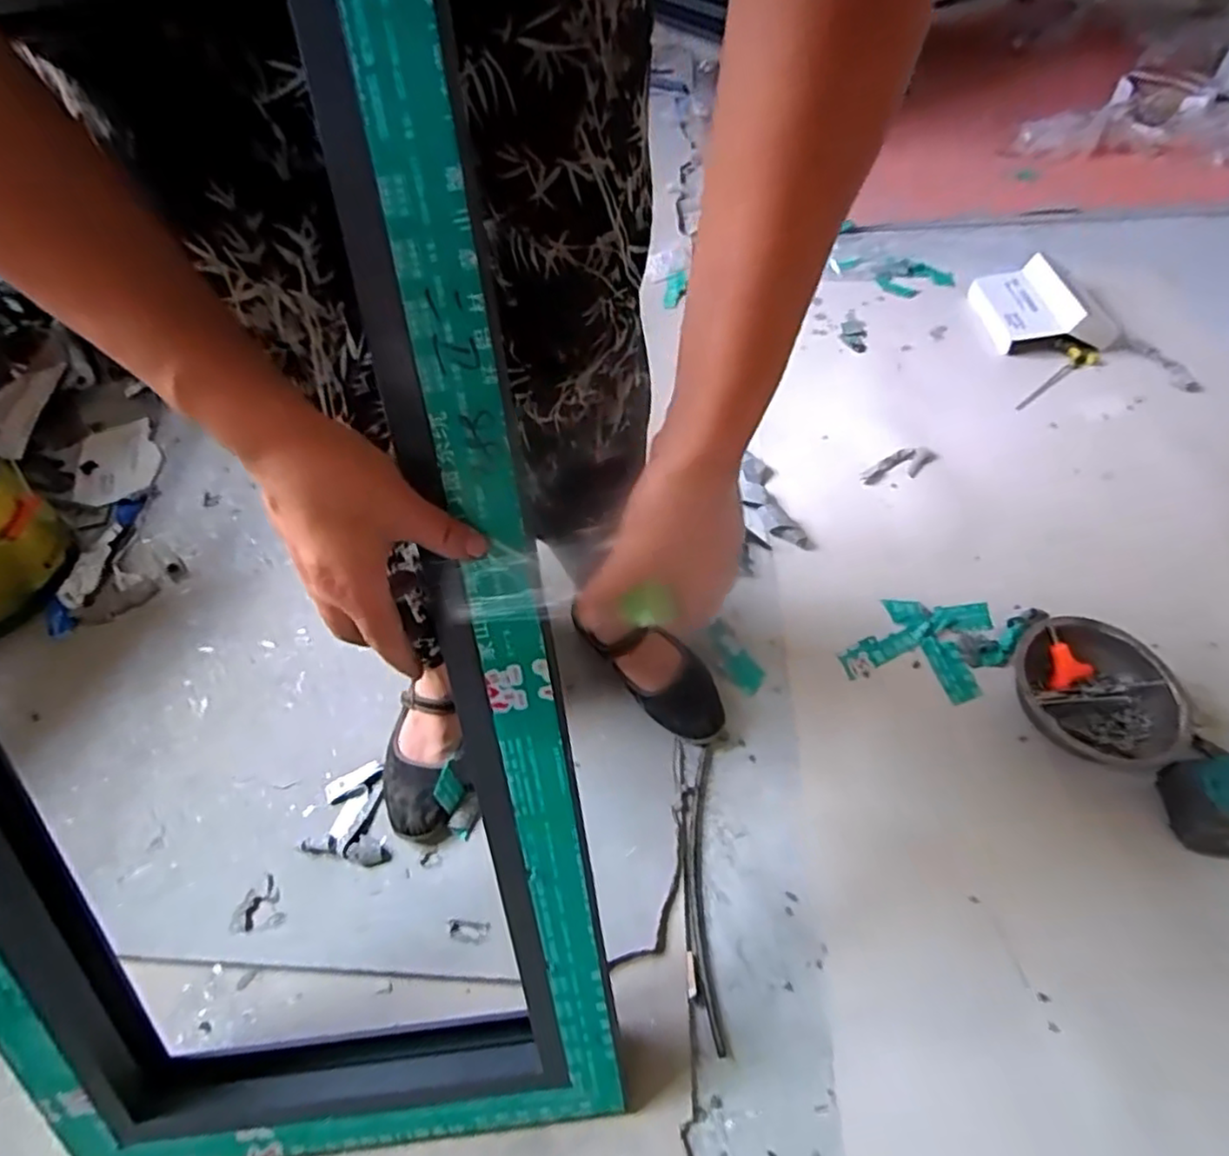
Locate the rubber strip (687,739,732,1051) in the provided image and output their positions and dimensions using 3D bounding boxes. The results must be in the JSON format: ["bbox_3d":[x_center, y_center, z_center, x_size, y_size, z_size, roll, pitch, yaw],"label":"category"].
[{"bbox_3d":[0.095,0.323,0.713,0.031,0.008,0.298,-2,53,5],"label":"rubber strip"}]

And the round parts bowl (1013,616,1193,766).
[{"bbox_3d":[0.545,0.132,0.772,0.169,0.055,0.171,-3,53,4],"label":"round parts bowl"}]

